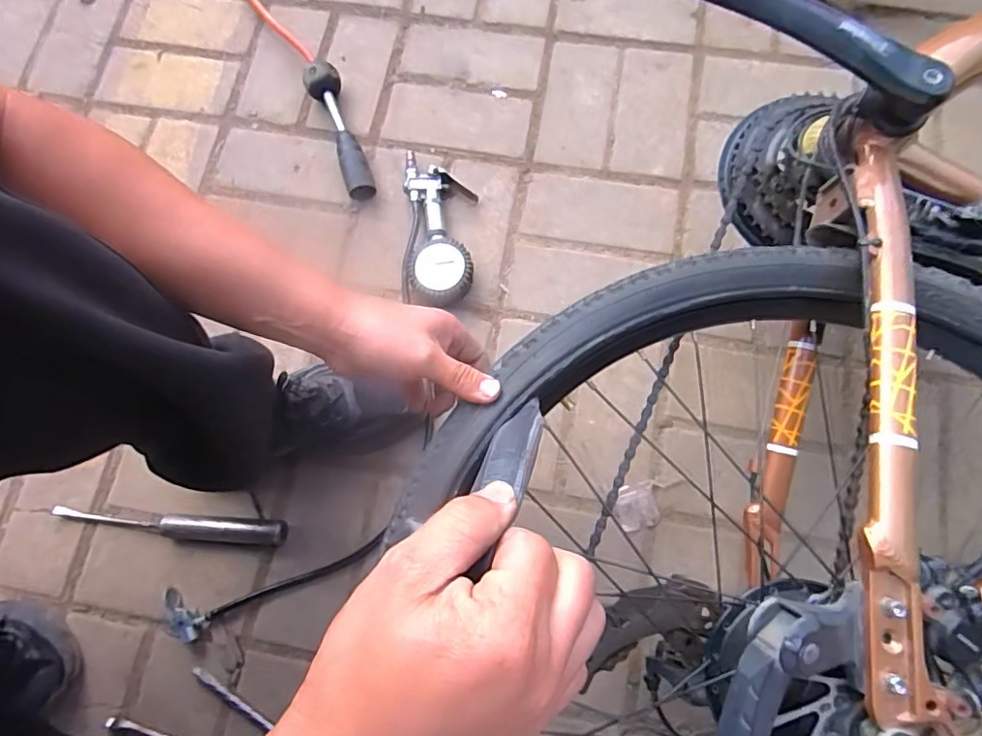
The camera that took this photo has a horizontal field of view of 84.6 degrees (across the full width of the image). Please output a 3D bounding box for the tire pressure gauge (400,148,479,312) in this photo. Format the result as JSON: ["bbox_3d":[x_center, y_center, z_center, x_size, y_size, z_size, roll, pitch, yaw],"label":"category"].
[{"bbox_3d":[-0.063,-0.166,0.637,0.086,0.033,0.191,2,75,2],"label":"tire pressure gauge"}]

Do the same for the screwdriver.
[{"bbox_3d":[-0.343,0.169,0.577,0.257,0.024,0.025,3,75,3],"label":"screwdriver"}]

